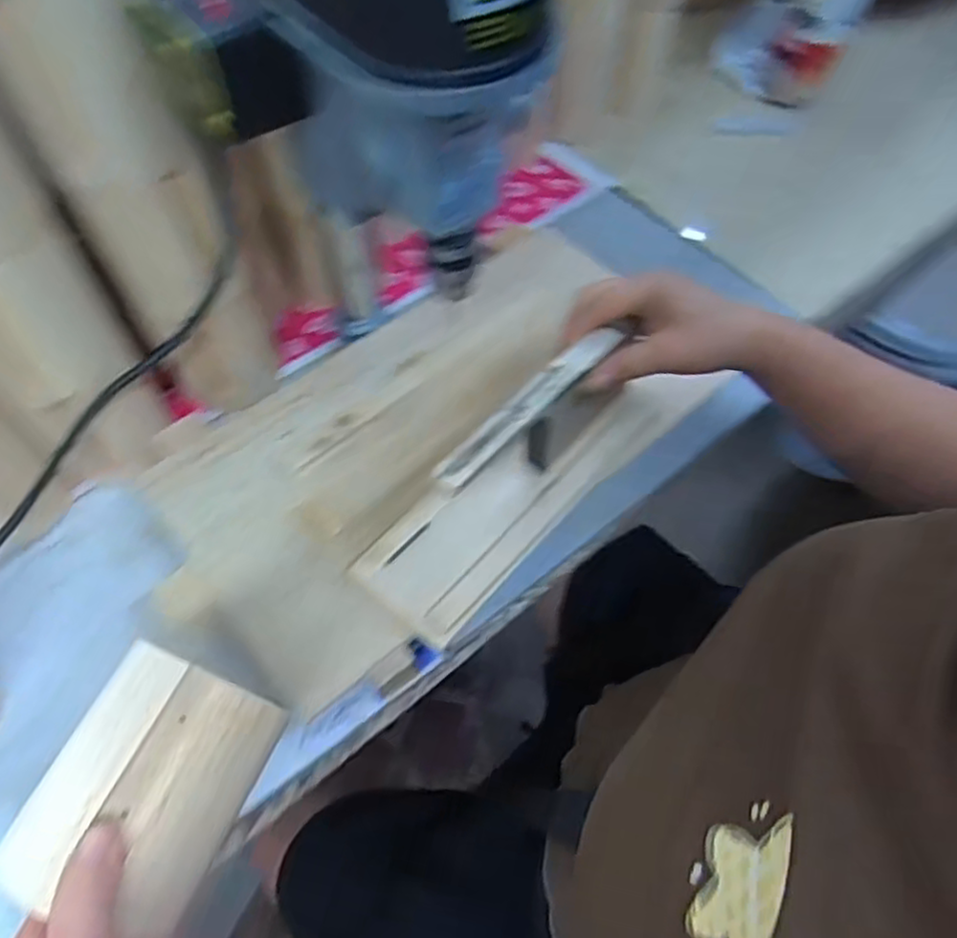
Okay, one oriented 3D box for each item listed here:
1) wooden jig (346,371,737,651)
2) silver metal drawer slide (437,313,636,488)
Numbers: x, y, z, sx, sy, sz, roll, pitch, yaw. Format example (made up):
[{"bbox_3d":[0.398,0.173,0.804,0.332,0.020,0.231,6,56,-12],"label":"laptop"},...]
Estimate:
[{"bbox_3d":[0.043,-0.003,0.473,0.080,0.017,0.272,41,66,21],"label":"wooden jig"},{"bbox_3d":[0.032,-0.041,0.408,0.020,0.009,0.149,39,64,20],"label":"silver metal drawer slide"}]

